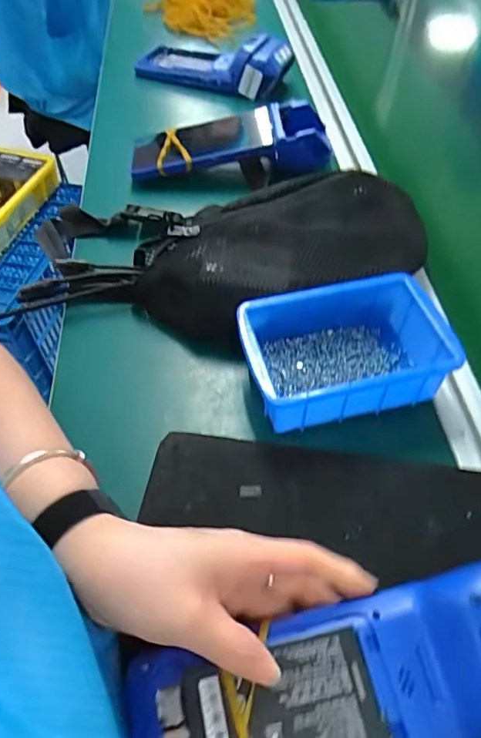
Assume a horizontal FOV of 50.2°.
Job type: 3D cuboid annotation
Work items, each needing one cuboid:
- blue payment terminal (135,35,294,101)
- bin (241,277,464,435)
[{"bbox_3d":[-0.041,-0.438,0.729,0.209,0.055,0.099,24,57,22],"label":"blue payment terminal"},{"bbox_3d":[0.081,-0.013,0.396,0.151,0.054,0.099,-11,51,-7],"label":"bin"}]

